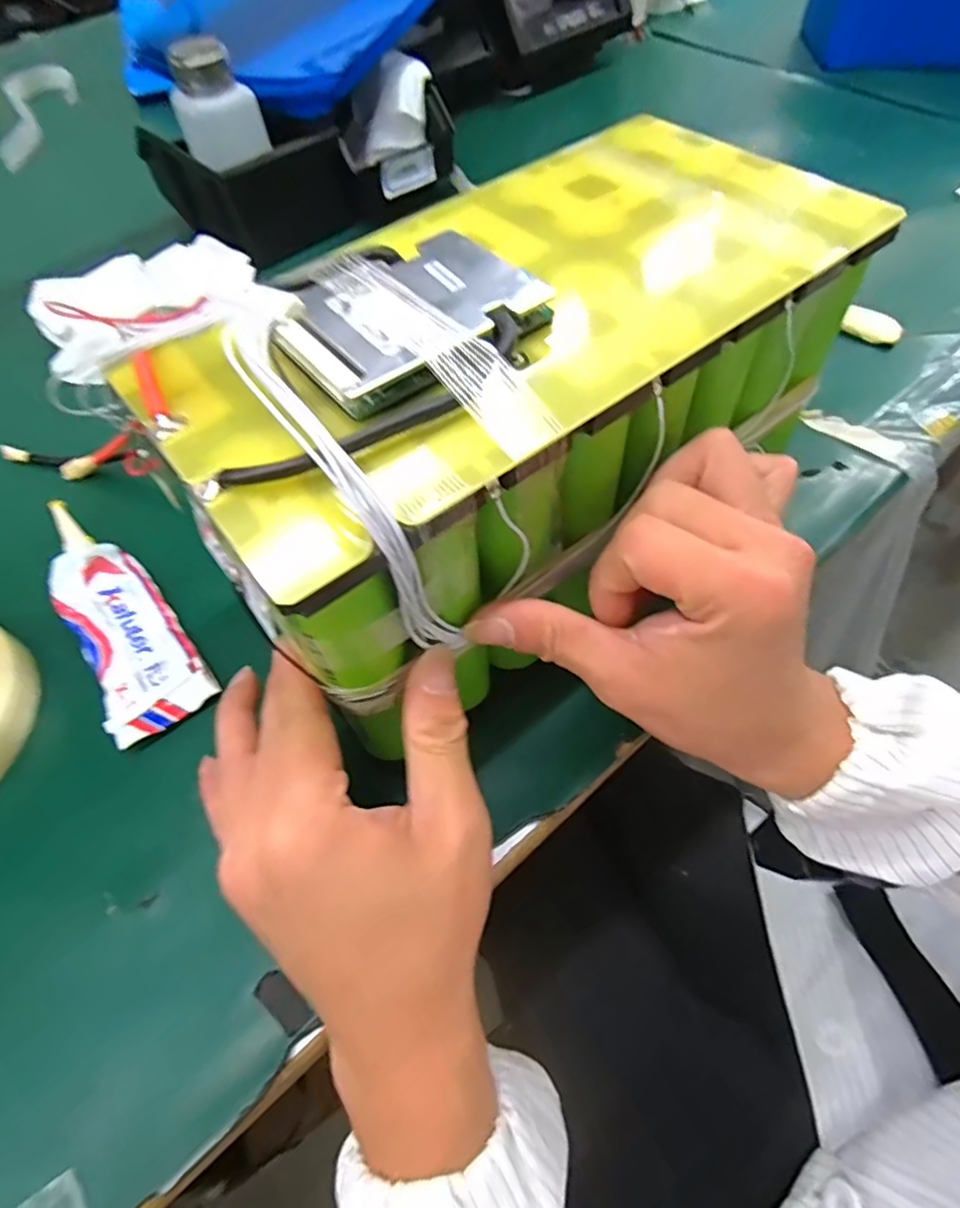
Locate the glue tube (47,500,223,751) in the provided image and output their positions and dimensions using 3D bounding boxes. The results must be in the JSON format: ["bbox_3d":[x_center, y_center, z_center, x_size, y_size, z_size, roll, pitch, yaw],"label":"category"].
[{"bbox_3d":[-0.191,0.002,0.319,0.048,0.018,0.148,-34,62,-17],"label":"glue tube"}]

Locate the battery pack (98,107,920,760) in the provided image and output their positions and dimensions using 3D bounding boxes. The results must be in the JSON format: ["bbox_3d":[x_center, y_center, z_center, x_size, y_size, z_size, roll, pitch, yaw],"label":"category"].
[{"bbox_3d":[0.021,-0.087,0.259,0.270,0.137,0.140,-39,64,-20],"label":"battery pack"}]

